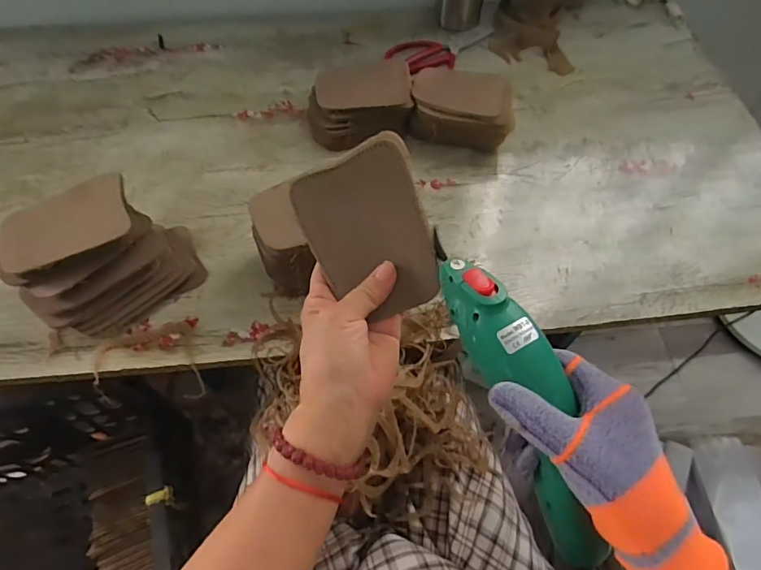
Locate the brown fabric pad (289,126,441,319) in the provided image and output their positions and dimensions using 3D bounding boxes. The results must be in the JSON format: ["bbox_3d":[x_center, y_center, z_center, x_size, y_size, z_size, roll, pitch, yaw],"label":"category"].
[{"bbox_3d":[-0.010,-0.037,0.345,0.087,0.004,0.118,-16,99,16],"label":"brown fabric pad"}]

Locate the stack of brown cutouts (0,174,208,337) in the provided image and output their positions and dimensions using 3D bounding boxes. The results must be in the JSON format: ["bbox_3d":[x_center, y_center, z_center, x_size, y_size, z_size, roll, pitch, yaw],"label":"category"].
[{"bbox_3d":[-0.274,-0.028,0.481,0.154,0.112,0.097,-32,64,-19],"label":"stack of brown cutouts"}]

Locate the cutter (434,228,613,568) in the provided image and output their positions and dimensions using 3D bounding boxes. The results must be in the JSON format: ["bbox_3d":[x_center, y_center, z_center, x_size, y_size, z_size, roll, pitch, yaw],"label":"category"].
[{"bbox_3d":[0.093,0.076,0.318,0.045,0.055,0.236,-24,94,-15],"label":"cutter"}]

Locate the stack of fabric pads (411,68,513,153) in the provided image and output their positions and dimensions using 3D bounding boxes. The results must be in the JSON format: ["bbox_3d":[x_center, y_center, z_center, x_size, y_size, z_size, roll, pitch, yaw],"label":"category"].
[{"bbox_3d":[0.106,-0.234,0.643,0.130,0.059,0.107,5,59,3],"label":"stack of fabric pads"}]

